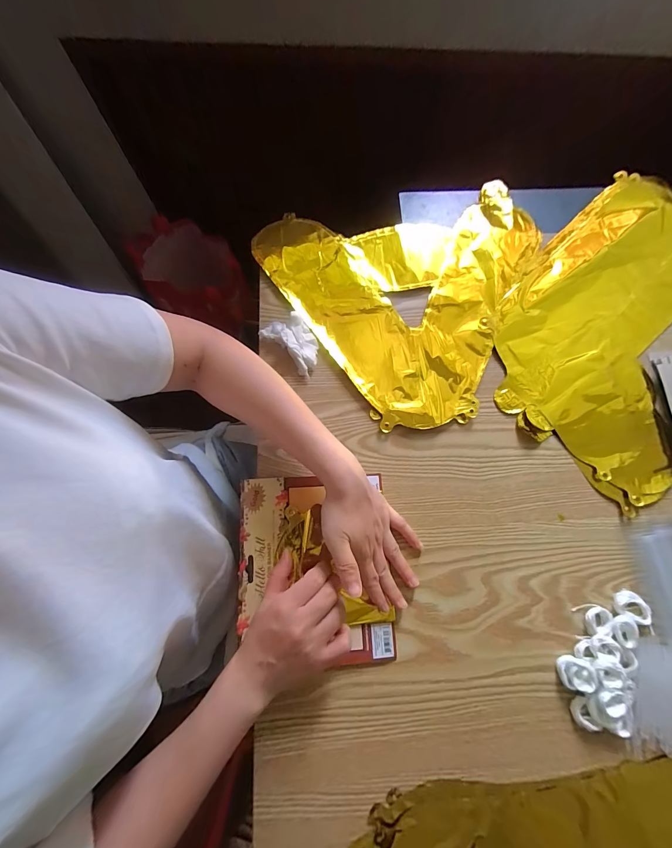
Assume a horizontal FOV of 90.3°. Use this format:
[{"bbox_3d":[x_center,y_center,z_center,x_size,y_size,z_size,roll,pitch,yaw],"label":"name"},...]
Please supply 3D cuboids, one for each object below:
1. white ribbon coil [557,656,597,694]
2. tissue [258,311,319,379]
[{"bbox_3d":[0.243,0.251,0.337,0.030,0.017,0.028,0,76,-1],"label":"white ribbon coil"},{"bbox_3d":[-0.051,-0.105,0.423,0.049,0.021,0.080,-42,80,-11],"label":"tissue"}]

